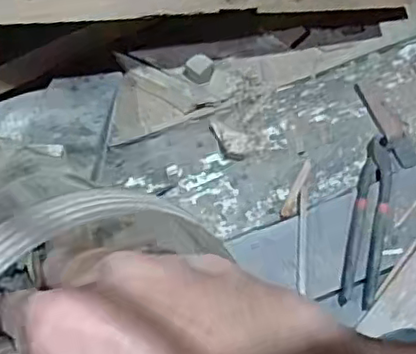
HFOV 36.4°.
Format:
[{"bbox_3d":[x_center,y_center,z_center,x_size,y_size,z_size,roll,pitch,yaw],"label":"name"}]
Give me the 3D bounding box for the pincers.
[{"bbox_3d":[0.194,0.048,0.761,0.043,0.017,0.219,11,62,8],"label":"pincers"}]

